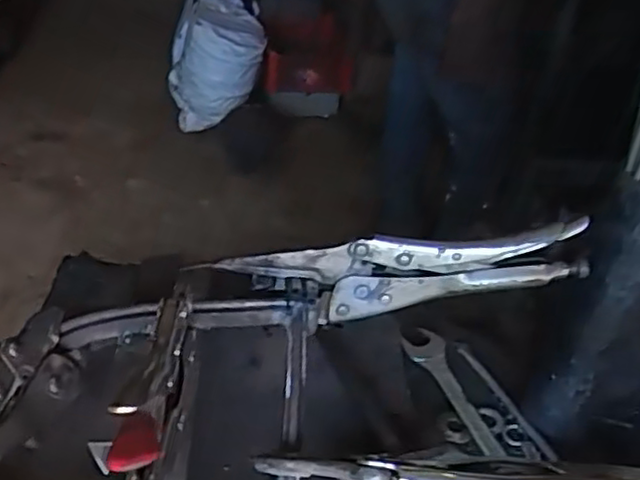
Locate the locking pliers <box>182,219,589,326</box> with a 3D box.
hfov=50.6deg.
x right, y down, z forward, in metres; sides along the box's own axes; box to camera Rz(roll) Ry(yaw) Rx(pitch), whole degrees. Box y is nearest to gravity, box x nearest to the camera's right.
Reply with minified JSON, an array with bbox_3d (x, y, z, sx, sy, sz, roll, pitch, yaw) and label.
[{"bbox_3d":[0.046,0.018,0.384,0.203,0.060,0.017,2,35,-6],"label":"locking pliers"}]

